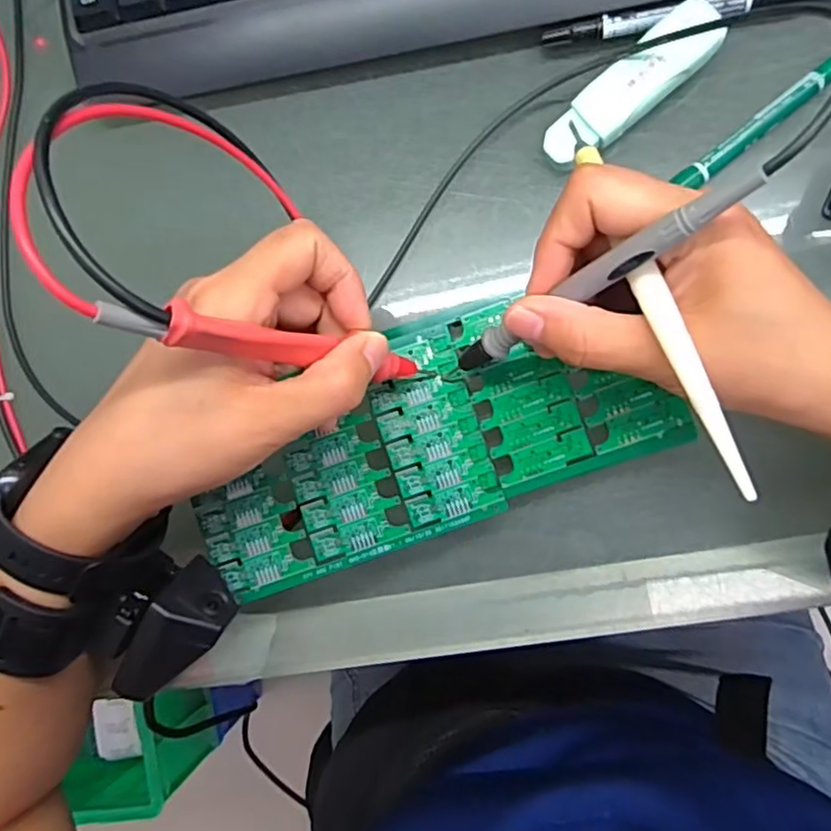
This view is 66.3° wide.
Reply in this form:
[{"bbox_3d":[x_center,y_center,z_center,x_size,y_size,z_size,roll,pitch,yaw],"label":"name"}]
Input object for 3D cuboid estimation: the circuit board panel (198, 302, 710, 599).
[{"bbox_3d":[0.005,0.007,0.279,0.203,0.011,0.087,-20,83,-2],"label":"circuit board panel"}]

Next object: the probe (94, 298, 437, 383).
[{"bbox_3d":[-0.041,-0.022,0.230,0.017,0.146,0.012,5,90,40],"label":"probe"}]

